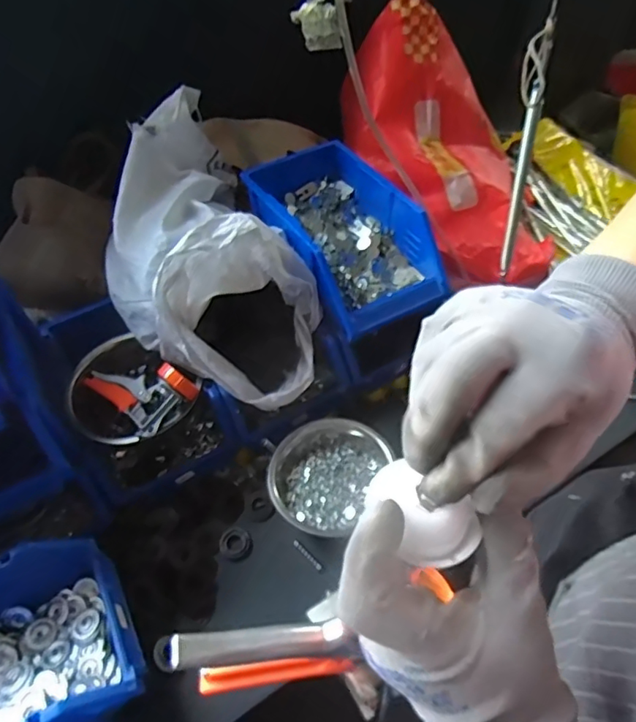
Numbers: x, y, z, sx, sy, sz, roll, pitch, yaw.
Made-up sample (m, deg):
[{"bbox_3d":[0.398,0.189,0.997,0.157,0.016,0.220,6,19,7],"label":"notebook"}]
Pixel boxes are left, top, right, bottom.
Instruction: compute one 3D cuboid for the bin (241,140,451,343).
[{"bbox_3d":[0.036,-0.221,0.895,0.209,0.119,0.374,-27,55,-16],"label":"bin"}]

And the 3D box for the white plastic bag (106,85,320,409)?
[{"bbox_3d":[-0.182,-0.150,0.827,0.276,0.258,0.426,-27,55,-16],"label":"white plastic bag"}]

